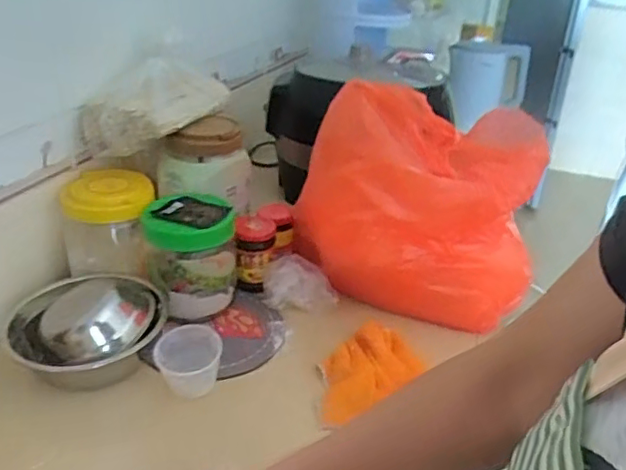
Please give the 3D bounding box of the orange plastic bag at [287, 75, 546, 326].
[{"bbox_3d":[0.149,-0.046,0.801,0.311,0.295,0.175,-1,28,-9],"label":"orange plastic bag"}]

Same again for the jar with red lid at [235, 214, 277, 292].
[{"bbox_3d":[-0.085,0.026,0.870,0.059,0.093,0.070,2,28,-4],"label":"jar with red lid"}]

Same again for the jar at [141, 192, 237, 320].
[{"bbox_3d":[-0.165,0.032,0.802,0.111,0.146,0.124,-4,29,-15],"label":"jar"}]

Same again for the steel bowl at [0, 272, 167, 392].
[{"bbox_3d":[-0.271,0.115,0.716,0.179,0.093,0.177,-12,32,-27],"label":"steel bowl"}]

